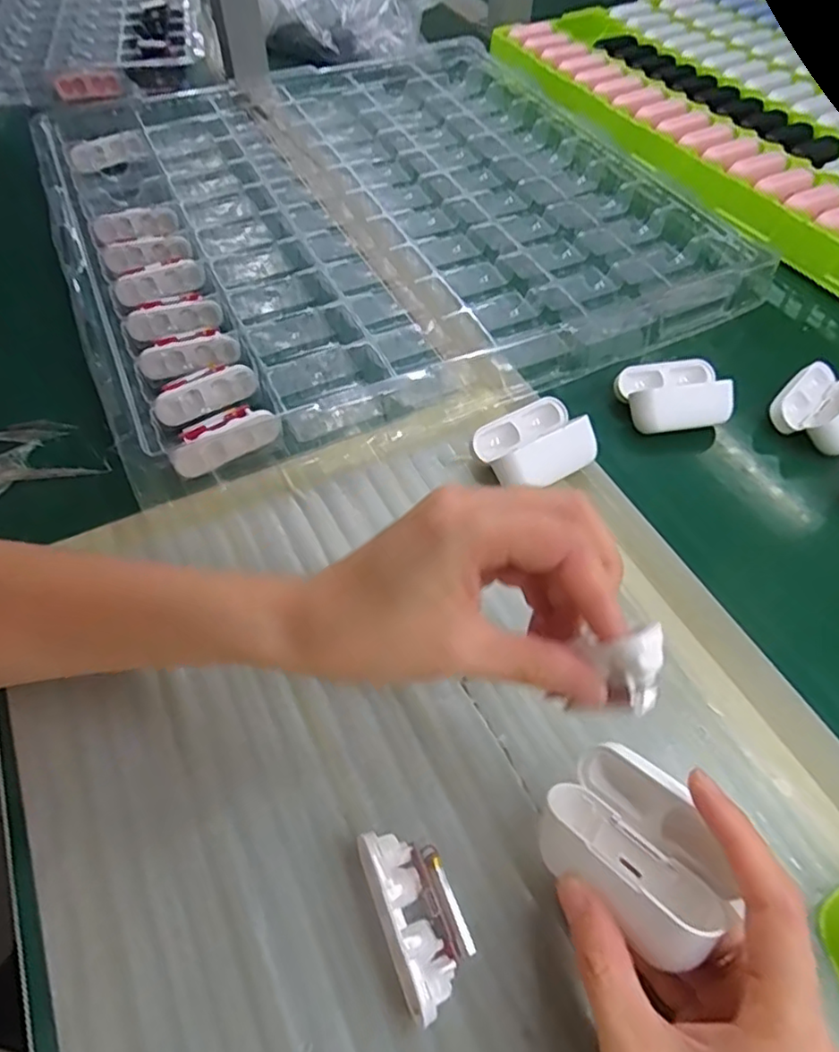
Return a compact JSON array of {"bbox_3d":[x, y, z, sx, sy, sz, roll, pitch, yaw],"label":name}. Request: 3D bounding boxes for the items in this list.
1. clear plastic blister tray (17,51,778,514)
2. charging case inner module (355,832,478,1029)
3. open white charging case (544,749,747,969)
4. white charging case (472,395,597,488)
[{"bbox_3d":[-0.051,-0.273,0.500,0.440,0.031,0.478,-22,60,-15],"label":"clear plastic blister tray"},{"bbox_3d":[-0.001,0.145,0.230,0.029,0.016,0.060,-19,59,-13],"label":"charging case inner module"},{"bbox_3d":[0.079,0.116,0.219,0.050,0.032,0.065,-48,51,-2],"label":"open white charging case"},{"bbox_3d":[0.068,-0.049,0.355,0.064,0.027,0.049,-24,60,-16],"label":"white charging case"}]

